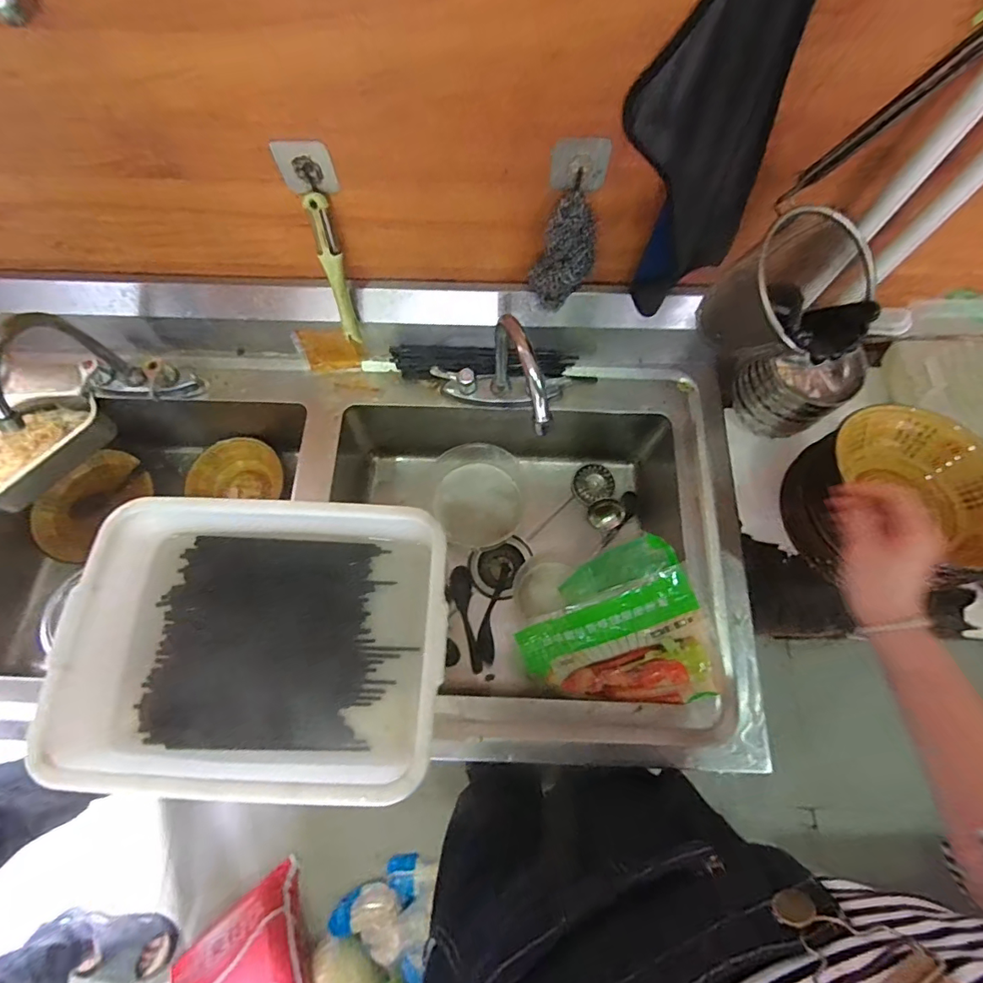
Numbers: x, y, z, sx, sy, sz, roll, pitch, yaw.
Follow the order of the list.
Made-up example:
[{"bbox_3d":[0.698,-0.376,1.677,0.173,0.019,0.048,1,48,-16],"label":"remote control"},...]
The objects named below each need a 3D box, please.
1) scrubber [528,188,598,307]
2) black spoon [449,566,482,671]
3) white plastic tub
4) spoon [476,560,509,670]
[{"bbox_3d":[0.087,-0.282,0.589,0.071,0.140,0.048,15,72,5],"label":"scrubber"},{"bbox_3d":[-0.038,0.207,0.811,0.036,0.022,0.169,-13,72,-4],"label":"black spoon"},{"bbox_3d":[-0.255,0.167,0.583,0.406,0.109,0.304,5,71,2],"label":"white plastic tub"},{"bbox_3d":[0.001,0.201,0.828,0.030,0.014,0.167,10,71,4],"label":"spoon"}]

